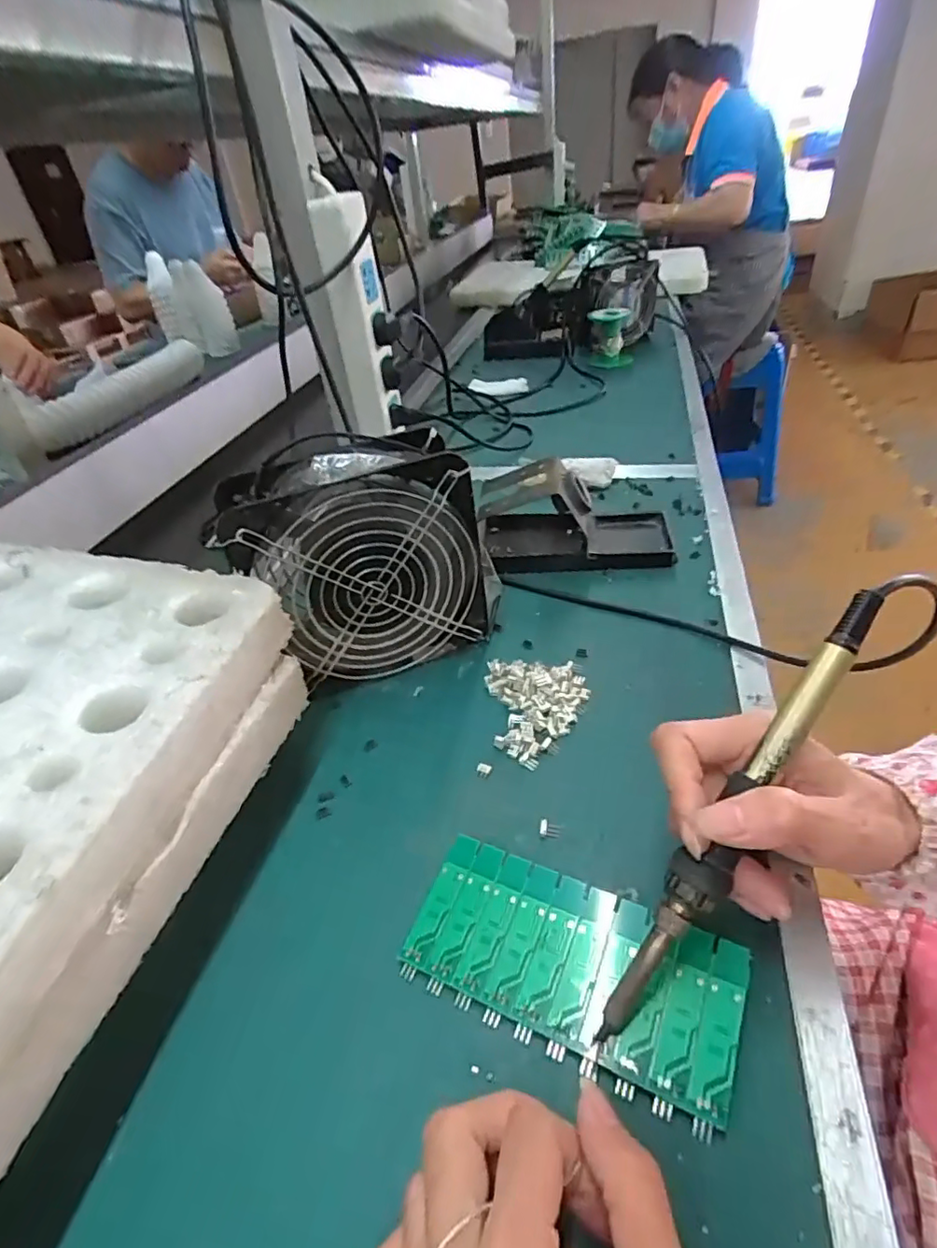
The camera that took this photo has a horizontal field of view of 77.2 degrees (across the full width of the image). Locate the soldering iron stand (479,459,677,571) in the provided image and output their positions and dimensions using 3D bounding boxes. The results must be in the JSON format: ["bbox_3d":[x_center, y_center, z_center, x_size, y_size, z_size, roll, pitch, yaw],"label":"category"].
[{"bbox_3d":[0.089,-0.094,0.487,0.155,0.070,0.069,0,40,7],"label":"soldering iron stand"}]

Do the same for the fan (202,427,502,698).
[{"bbox_3d":[-0.066,-0.043,0.390,0.161,0.145,0.061,-17,41,-13],"label":"fan"}]

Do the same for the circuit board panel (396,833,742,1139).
[{"bbox_3d":[0.043,0.144,0.256,0.137,0.010,0.062,13,43,25],"label":"circuit board panel"}]

